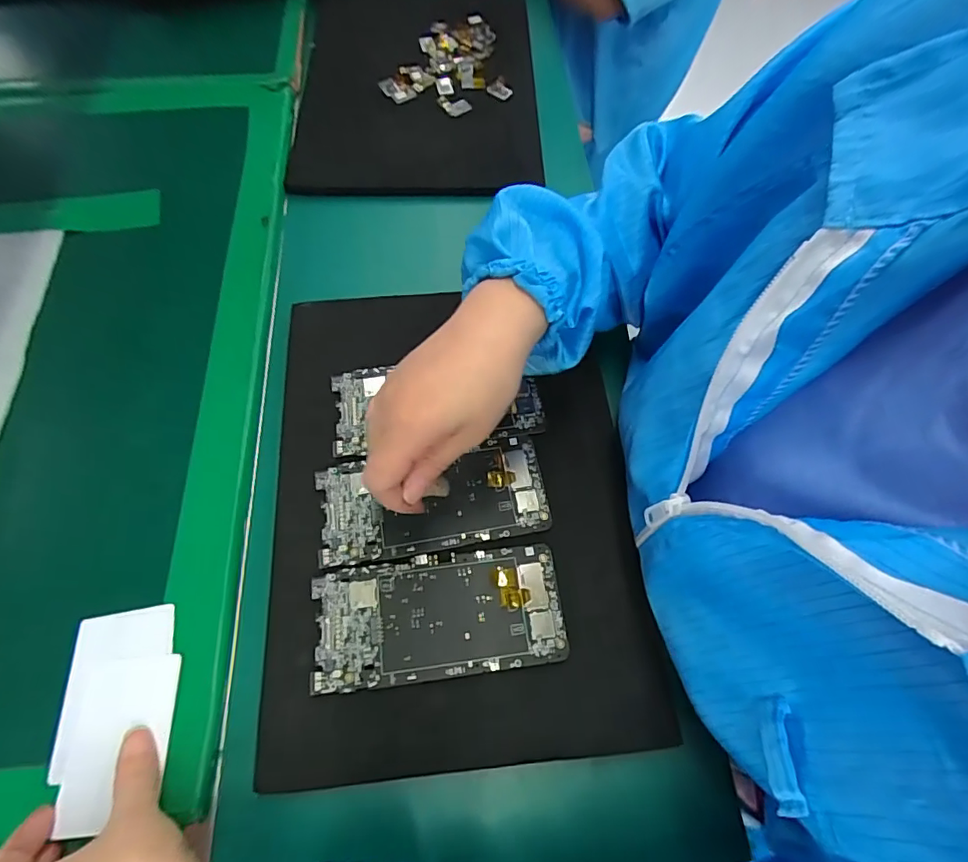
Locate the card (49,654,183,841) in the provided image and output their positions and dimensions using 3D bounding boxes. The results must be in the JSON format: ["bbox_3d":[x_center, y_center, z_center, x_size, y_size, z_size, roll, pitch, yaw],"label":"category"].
[{"bbox_3d":[-0.206,0.174,0.285,0.053,0.004,0.084,-3,66,-5],"label":"card"}]

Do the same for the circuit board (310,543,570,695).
[{"bbox_3d":[-0.028,0.117,0.322,0.154,0.005,0.073,-5,66,-6],"label":"circuit board"}]

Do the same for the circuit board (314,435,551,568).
[{"bbox_3d":[-0.035,0.047,0.354,0.155,0.005,0.071,-10,67,-5],"label":"circuit board"}]

